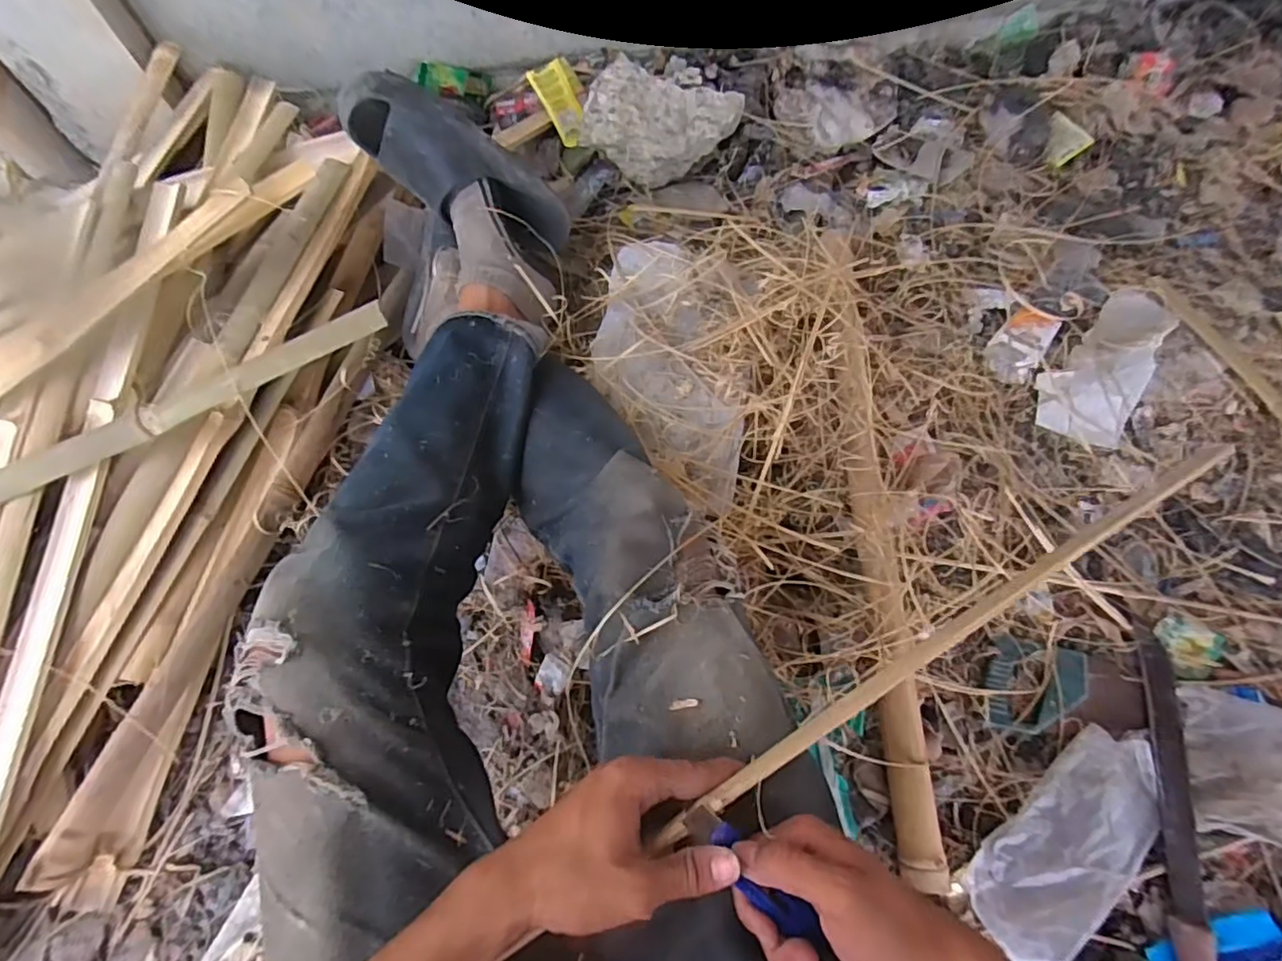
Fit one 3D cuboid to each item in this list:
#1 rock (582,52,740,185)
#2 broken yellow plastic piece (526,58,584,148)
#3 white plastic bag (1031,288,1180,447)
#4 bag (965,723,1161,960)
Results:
[{"bbox_3d":[0.031,-0.551,0.953,0.223,0.111,0.154,15,67,8],"label":"rock"},{"bbox_3d":[-0.119,-0.602,0.968,0.084,0.033,0.117,-39,109,-16],"label":"broken yellow plastic piece"},{"bbox_3d":[0.630,-0.165,0.816,0.111,0.034,0.270,34,71,15],"label":"white plastic bag"},{"bbox_3d":[0.446,0.371,0.620,0.259,0.022,0.109,-38,71,-14],"label":"bag"}]

